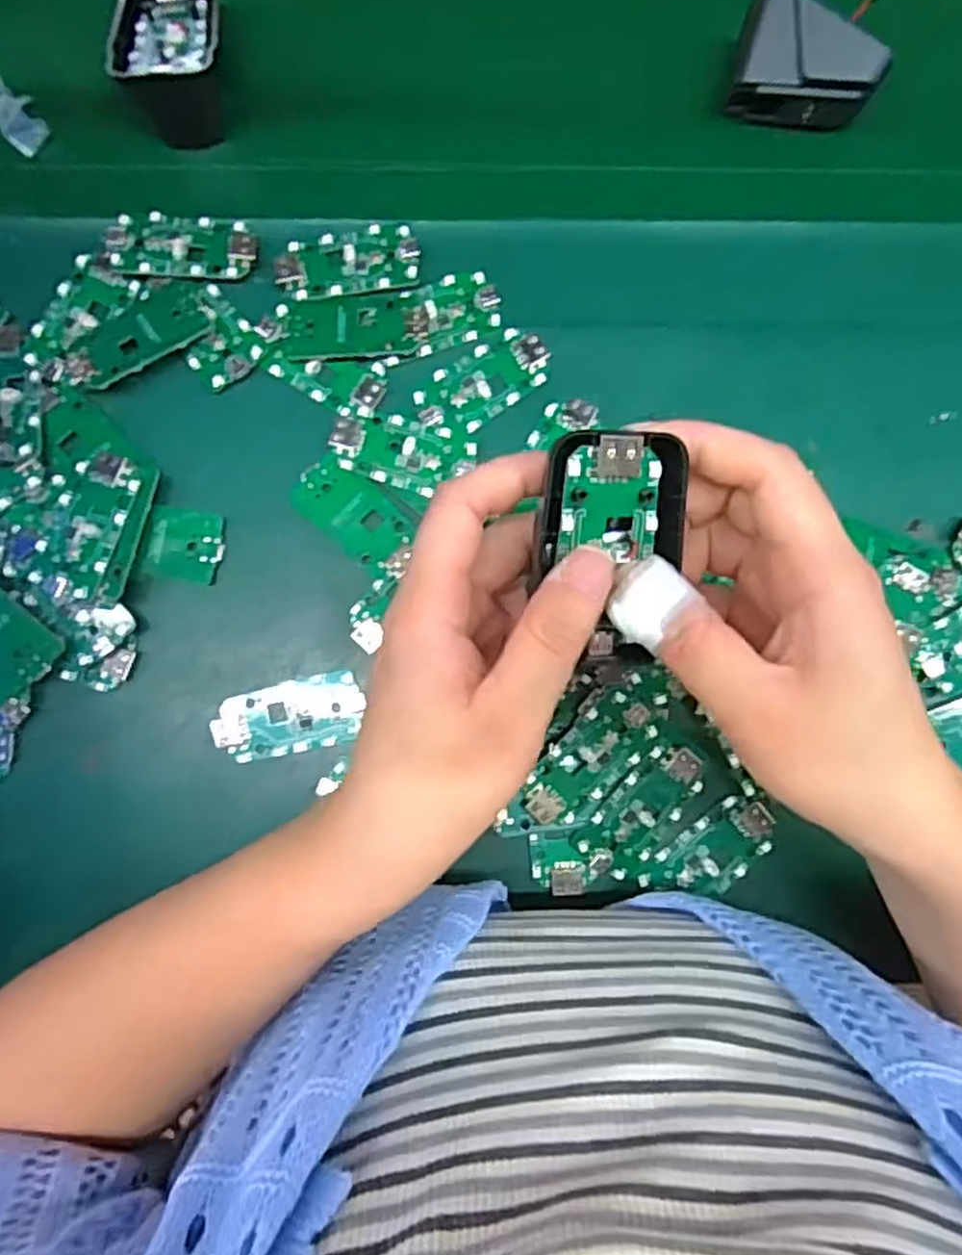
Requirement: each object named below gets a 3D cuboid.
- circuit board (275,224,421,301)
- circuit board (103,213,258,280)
[{"bbox_3d":[-0.061,-0.166,0.340,0.064,0.005,0.031,-10,87,-2],"label":"circuit board"},{"bbox_3d":[-0.135,-0.172,0.335,0.065,0.006,0.031,3,87,-1],"label":"circuit board"}]

